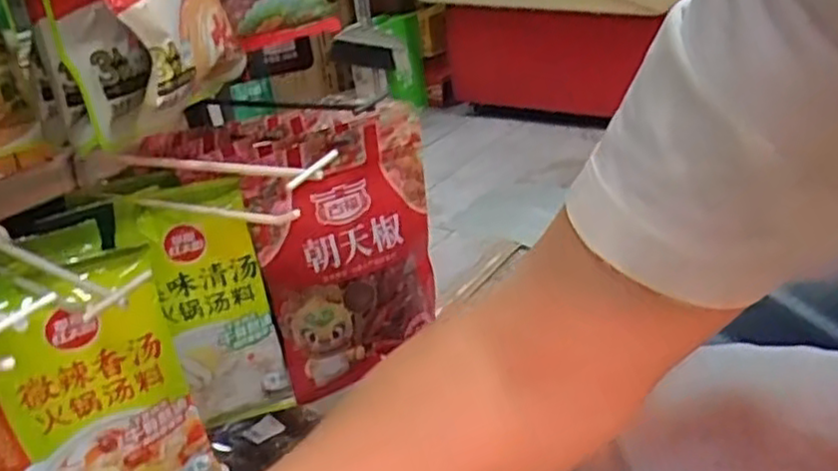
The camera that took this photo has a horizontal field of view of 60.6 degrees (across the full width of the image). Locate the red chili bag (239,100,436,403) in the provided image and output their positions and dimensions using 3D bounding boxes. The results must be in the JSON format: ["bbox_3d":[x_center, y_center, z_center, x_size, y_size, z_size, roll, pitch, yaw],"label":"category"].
[{"bbox_3d":[-0.058,0.020,0.647,0.159,0.222,0.049,-24,30,-31],"label":"red chili bag"}]

